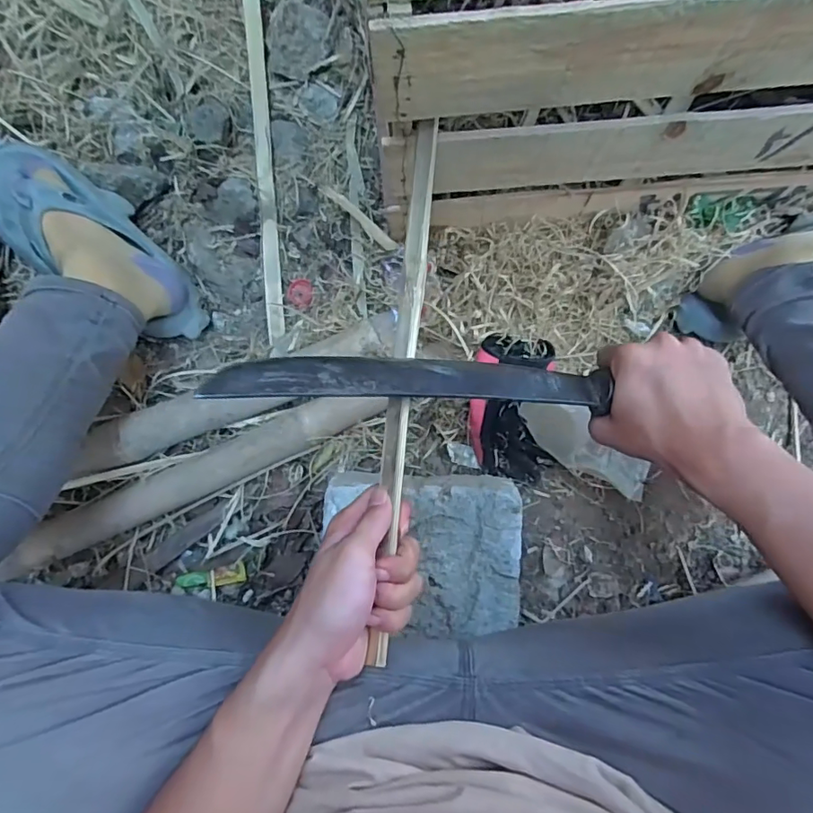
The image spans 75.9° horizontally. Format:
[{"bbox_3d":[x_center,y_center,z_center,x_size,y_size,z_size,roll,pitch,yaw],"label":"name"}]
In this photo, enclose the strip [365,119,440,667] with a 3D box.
[{"bbox_3d":[-0.002,-0.028,0.382,0.018,0.009,0.403,5,79,5],"label":"strip"}]

